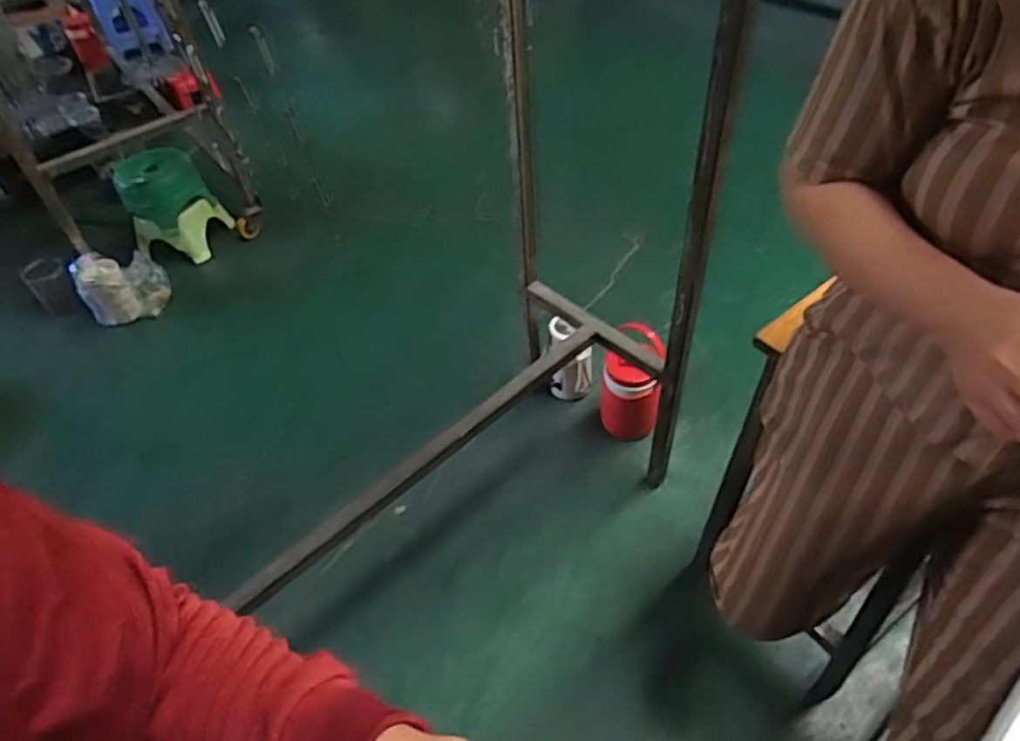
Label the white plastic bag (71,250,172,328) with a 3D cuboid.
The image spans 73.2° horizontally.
[{"bbox_3d":[-0.929,-0.205,1.666,0.071,0.182,0.192,31,58,29],"label":"white plastic bag"}]

